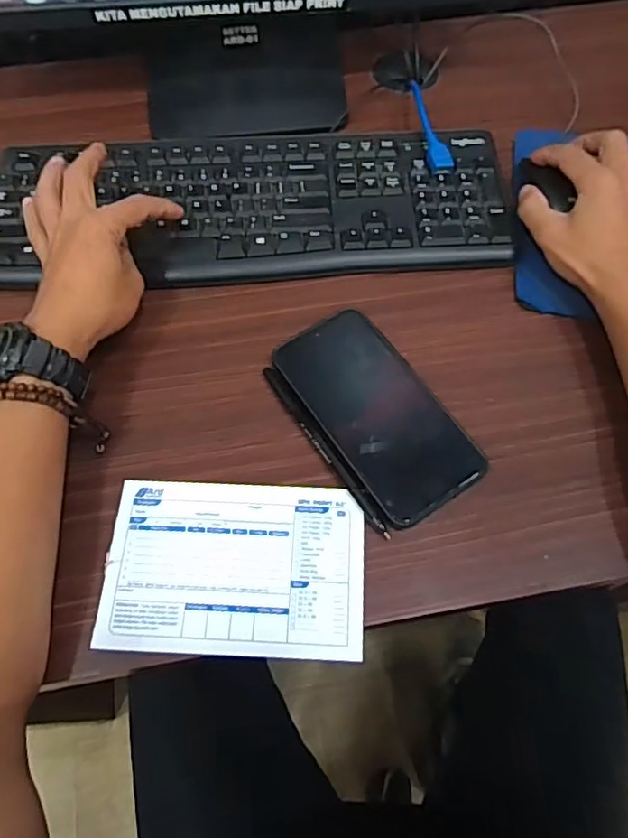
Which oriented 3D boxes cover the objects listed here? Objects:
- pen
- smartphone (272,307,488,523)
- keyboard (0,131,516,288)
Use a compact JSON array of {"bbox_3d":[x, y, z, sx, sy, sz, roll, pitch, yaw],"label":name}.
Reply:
[{"bbox_3d":[0.006,0.019,0.399,0.008,0.008,0.148,-31,66,-14],"label":"pen"},{"bbox_3d":[0.043,-0.005,0.408,0.080,0.015,0.159,-29,66,-13],"label":"smartphone"},{"bbox_3d":[-0.055,-0.182,0.488,0.429,0.020,0.151,-1,63,0],"label":"keyboard"}]

